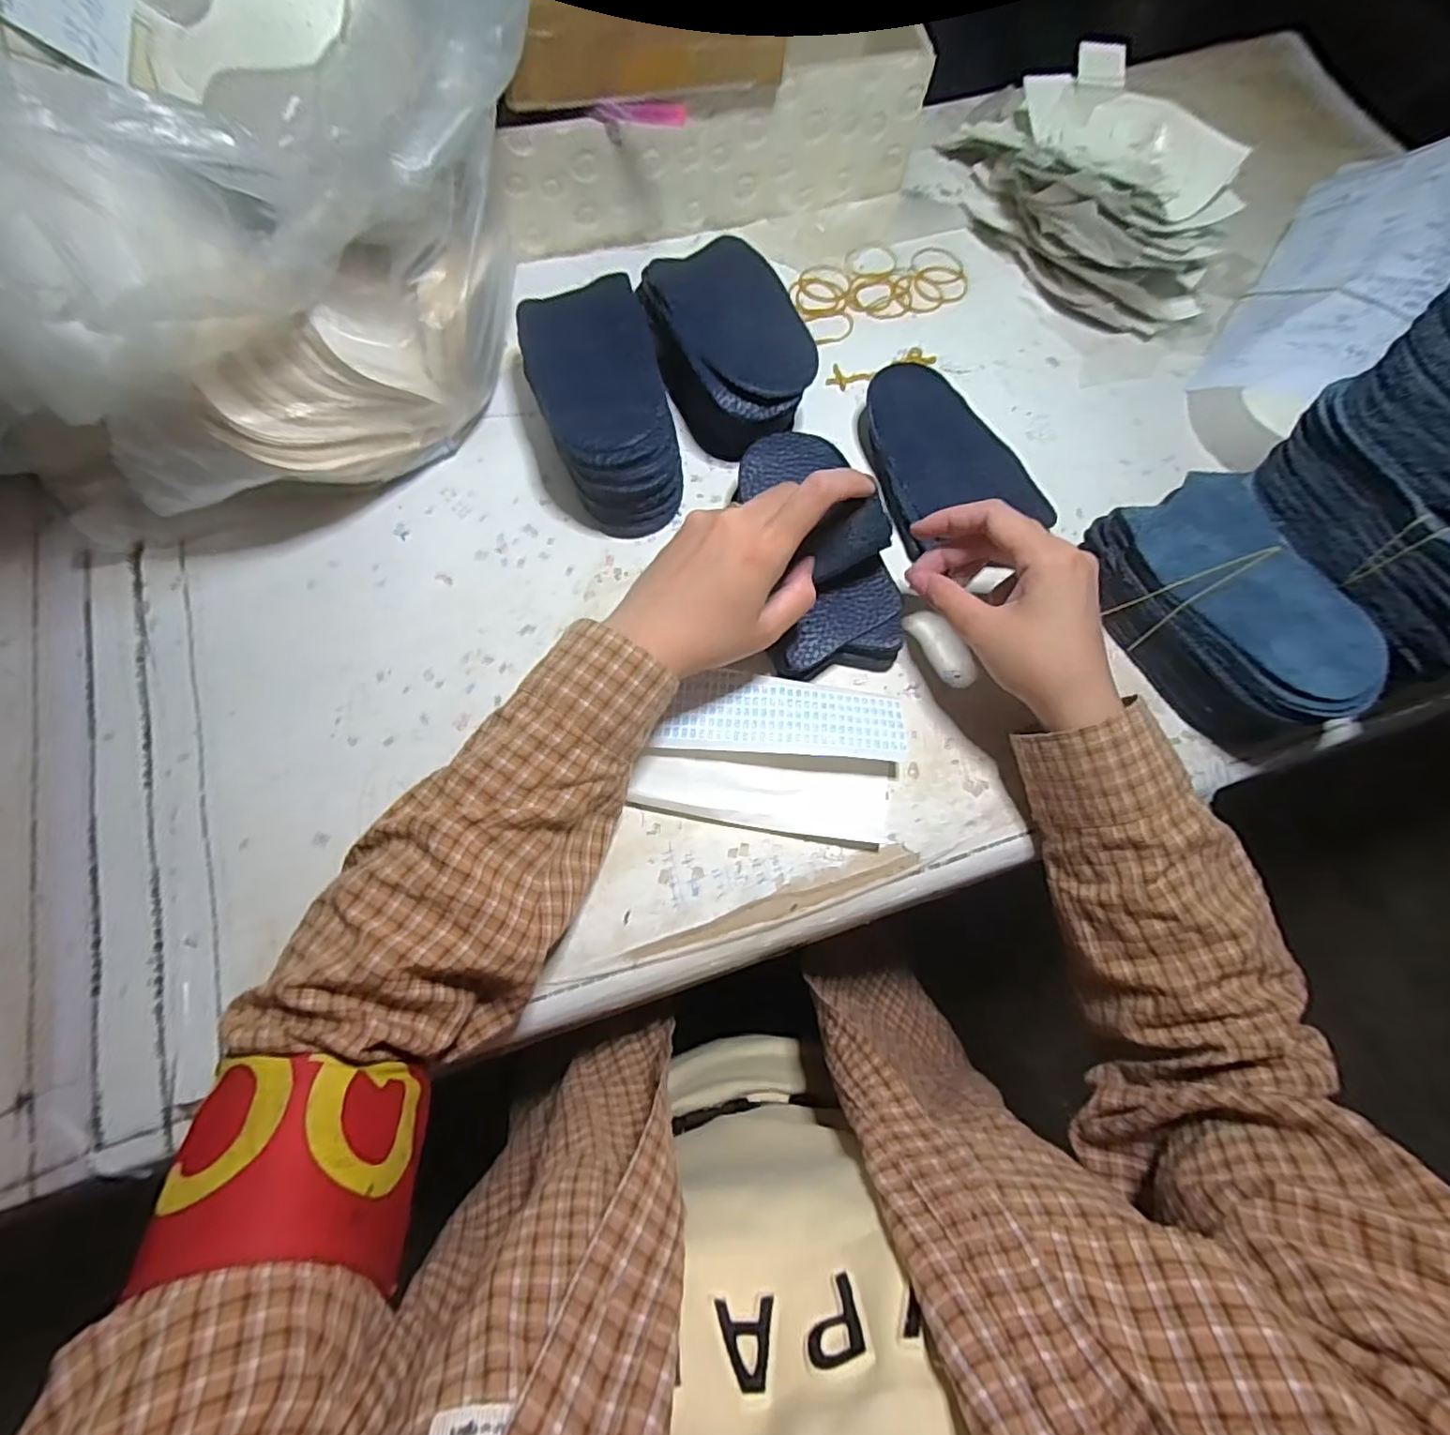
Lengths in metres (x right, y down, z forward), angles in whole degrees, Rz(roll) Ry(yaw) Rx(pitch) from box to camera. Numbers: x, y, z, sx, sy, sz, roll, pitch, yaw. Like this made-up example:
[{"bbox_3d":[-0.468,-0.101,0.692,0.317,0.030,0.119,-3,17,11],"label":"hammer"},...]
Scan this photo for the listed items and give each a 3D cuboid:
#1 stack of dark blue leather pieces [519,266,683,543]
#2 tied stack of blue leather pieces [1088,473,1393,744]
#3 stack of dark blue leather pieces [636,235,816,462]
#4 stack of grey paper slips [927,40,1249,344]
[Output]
[{"bbox_3d":[-0.079,-0.198,0.407,0.079,0.063,0.161,-17,72,-7],"label":"stack of dark blue leather pieces"},{"bbox_3d":[0.287,-0.060,0.367,0.088,0.068,0.145,-18,73,-7],"label":"tied stack of blue leather pieces"},{"bbox_3d":[0.002,-0.246,0.427,0.084,0.059,0.143,-19,73,-8],"label":"stack of dark blue leather pieces"},{"bbox_3d":[0.272,-0.415,0.481,0.130,0.079,0.261,-15,72,-6],"label":"stack of grey paper slips"}]

